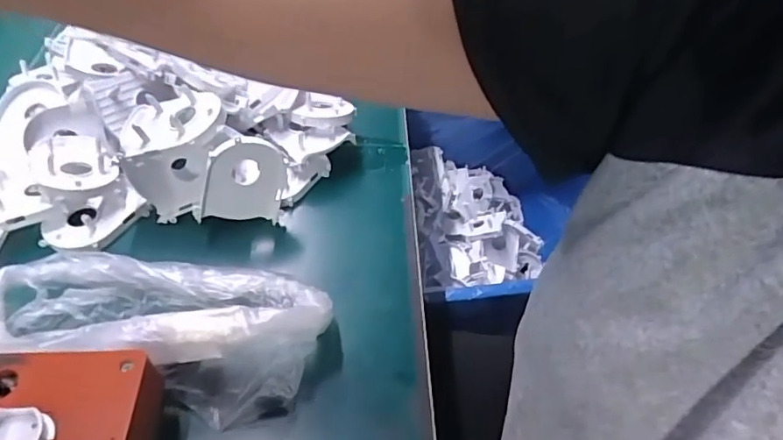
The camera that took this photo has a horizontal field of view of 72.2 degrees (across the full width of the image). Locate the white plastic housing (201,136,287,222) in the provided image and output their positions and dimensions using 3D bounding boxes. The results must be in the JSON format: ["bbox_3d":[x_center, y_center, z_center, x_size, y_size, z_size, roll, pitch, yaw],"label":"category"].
[{"bbox_3d":[-0.122,-0.034,0.455,0.069,0.082,0.012,2,41,-28],"label":"white plastic housing"}]

